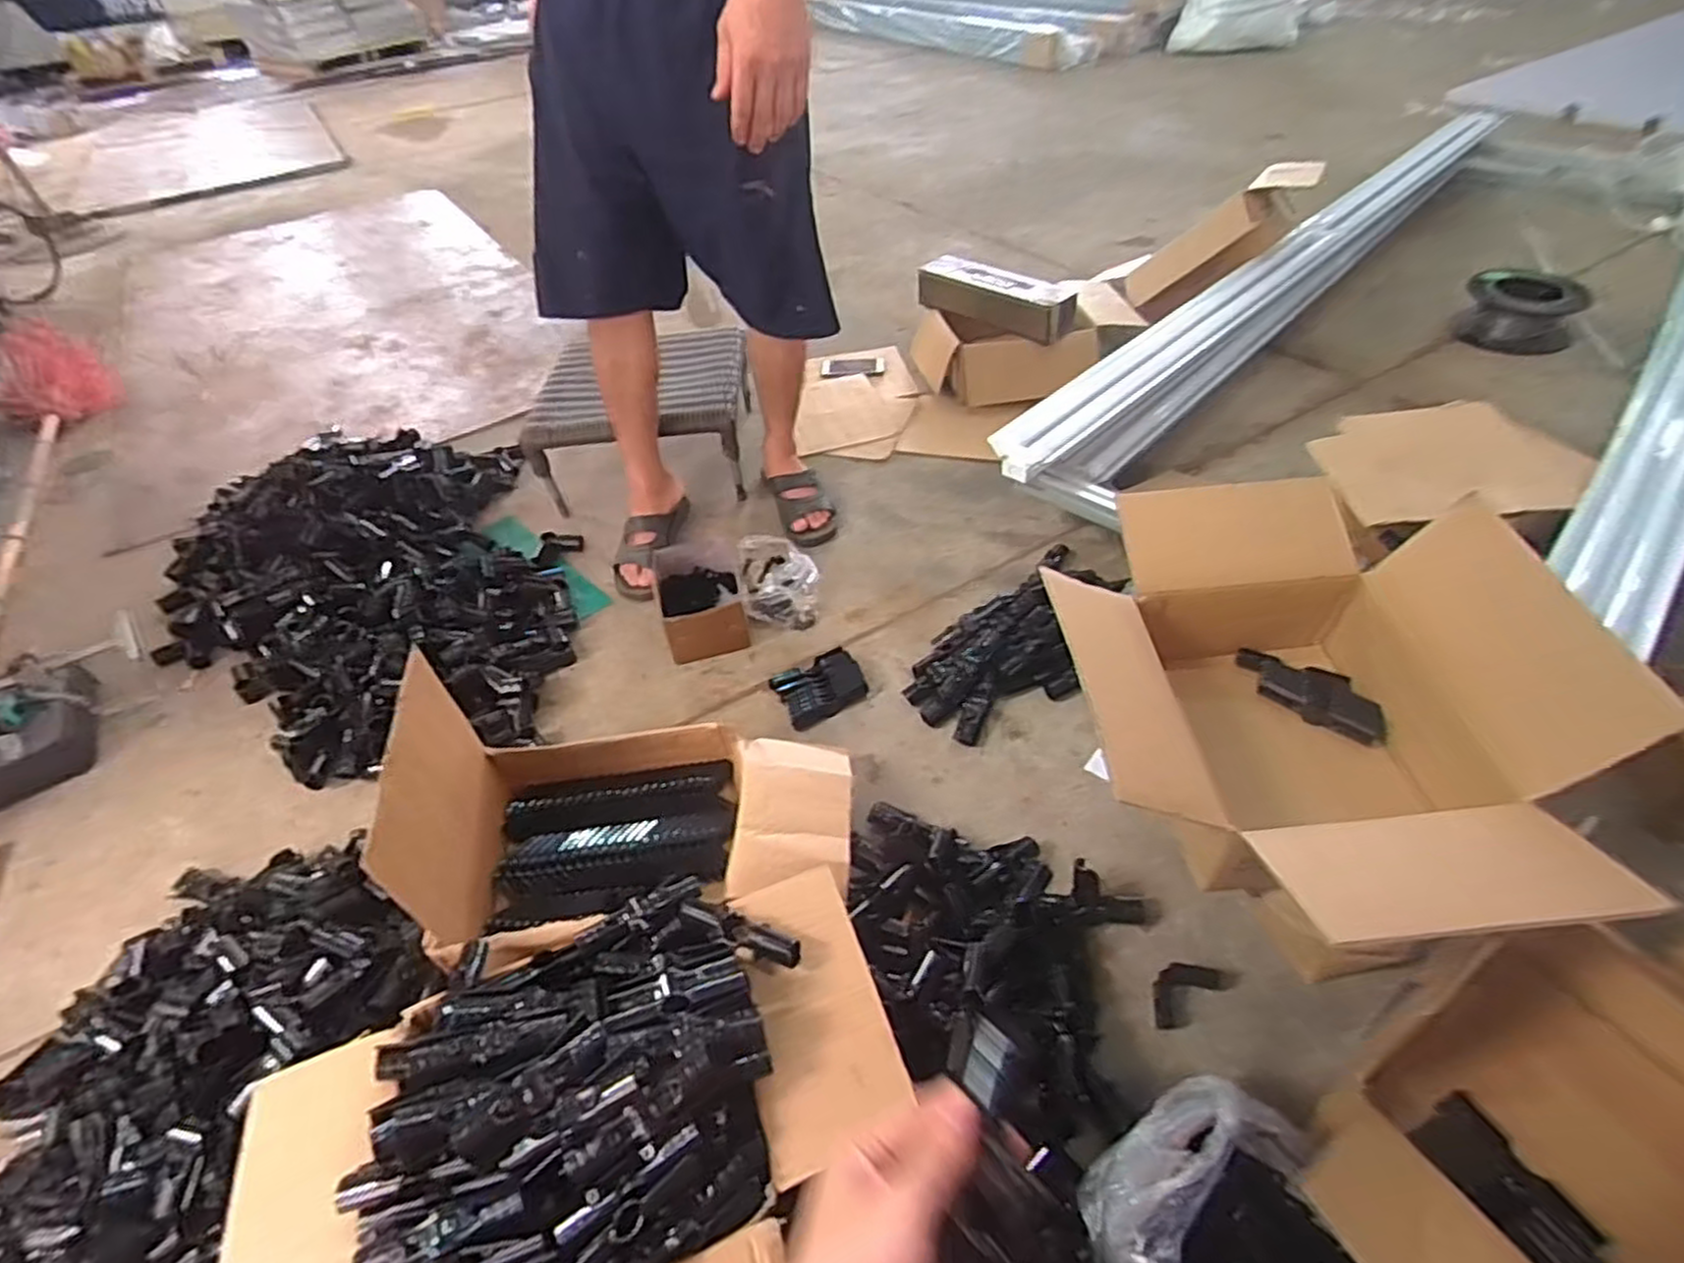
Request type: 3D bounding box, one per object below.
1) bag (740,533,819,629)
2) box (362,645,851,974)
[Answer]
[{"bbox_3d":[-0.115,-0.101,1.389,0.134,0.065,0.230,-12,46,-8],"label":"bag"},{"bbox_3d":[-0.237,0.193,0.937,0.488,0.280,0.314,-10,45,-5],"label":"box"}]

